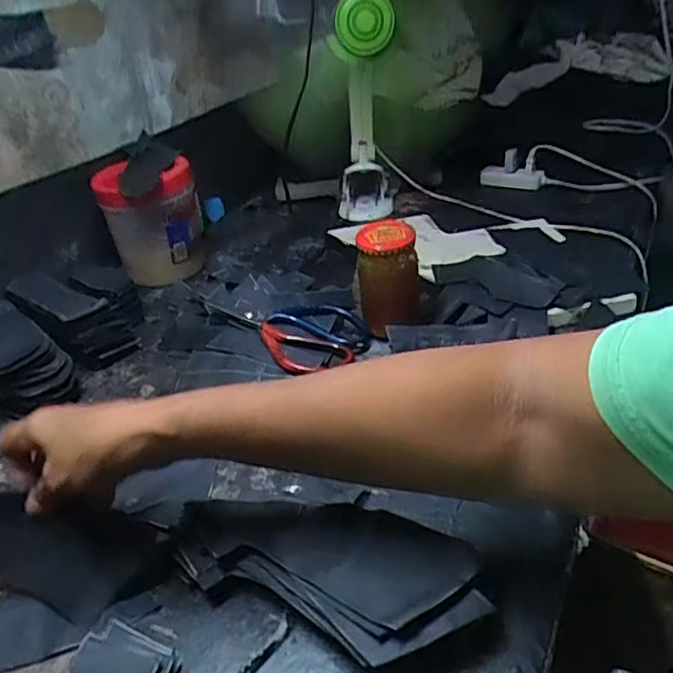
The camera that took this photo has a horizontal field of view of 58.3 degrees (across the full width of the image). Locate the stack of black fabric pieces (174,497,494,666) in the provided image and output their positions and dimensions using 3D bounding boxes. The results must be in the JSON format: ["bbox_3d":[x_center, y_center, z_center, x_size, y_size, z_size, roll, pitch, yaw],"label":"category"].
[{"bbox_3d":[-0.014,0.148,0.381,0.207,0.038,0.085,9,36,25],"label":"stack of black fabric pieces"}]

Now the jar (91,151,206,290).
[{"bbox_3d":[-0.230,-0.140,0.774,0.117,0.143,0.105,-17,33,-15],"label":"jar"}]

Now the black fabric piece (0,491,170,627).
[{"bbox_3d":[-0.207,0.141,0.405,0.168,0.033,0.063,14,77,-6],"label":"black fabric piece"}]

